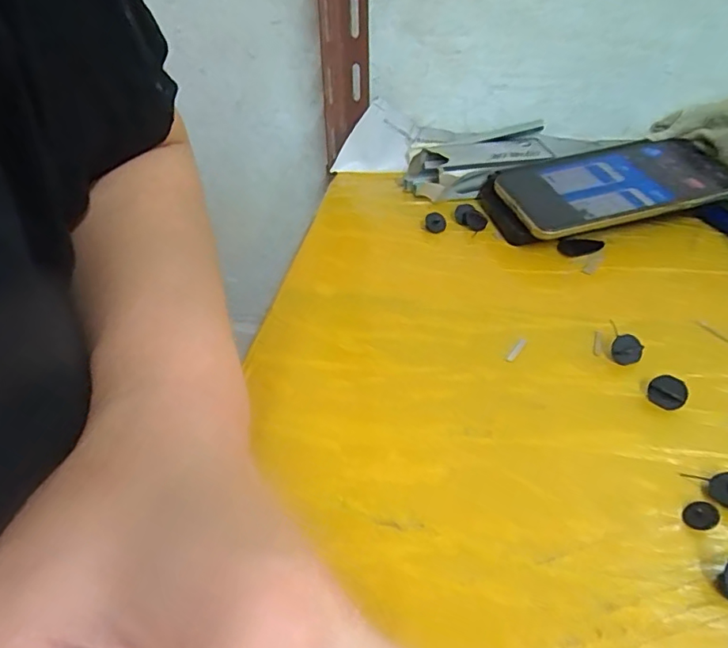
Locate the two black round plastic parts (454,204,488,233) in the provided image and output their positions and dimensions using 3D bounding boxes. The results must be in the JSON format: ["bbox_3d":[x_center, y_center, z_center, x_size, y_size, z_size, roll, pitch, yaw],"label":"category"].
[{"bbox_3d":[0.085,-0.084,0.416,0.025,0.013,0.021,7,42,11],"label":"two black round plastic parts"}]

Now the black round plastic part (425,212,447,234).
[{"bbox_3d":[0.056,-0.080,0.411,0.017,0.016,0.011,3,42,8],"label":"black round plastic part"}]

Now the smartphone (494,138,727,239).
[{"bbox_3d":[0.193,-0.109,0.401,0.171,0.010,0.092,-14,47,-8],"label":"smartphone"}]

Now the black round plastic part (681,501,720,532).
[{"bbox_3d":[0.145,0.083,0.225,0.012,0.006,0.013,-2,41,2],"label":"black round plastic part"}]

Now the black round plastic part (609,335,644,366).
[{"bbox_3d":[0.151,0.015,0.300,0.016,0.012,0.015,22,47,26],"label":"black round plastic part"}]

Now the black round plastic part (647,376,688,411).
[{"bbox_3d":[0.159,0.036,0.273,0.018,0.017,0.006,25,20,33],"label":"black round plastic part"}]

